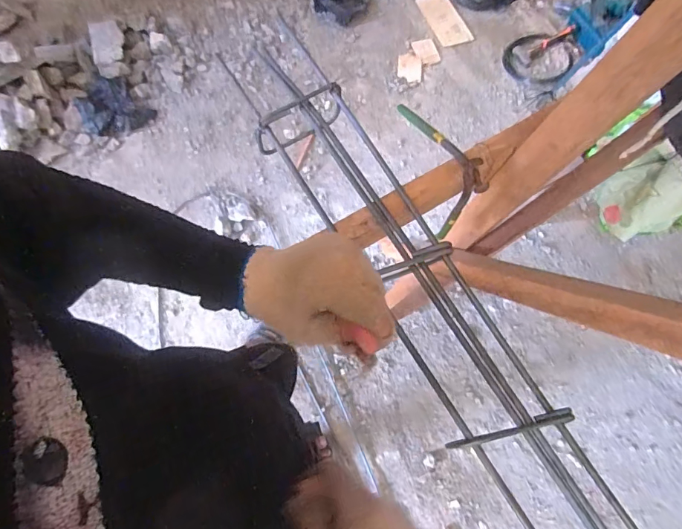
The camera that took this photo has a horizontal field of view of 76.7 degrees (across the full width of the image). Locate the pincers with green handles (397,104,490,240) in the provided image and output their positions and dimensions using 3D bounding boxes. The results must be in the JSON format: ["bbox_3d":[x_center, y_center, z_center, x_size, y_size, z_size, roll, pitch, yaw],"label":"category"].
[{"bbox_3d":[0.145,-0.161,0.679,0.015,0.203,0.226,-20,70,-9],"label":"pincers with green handles"}]

